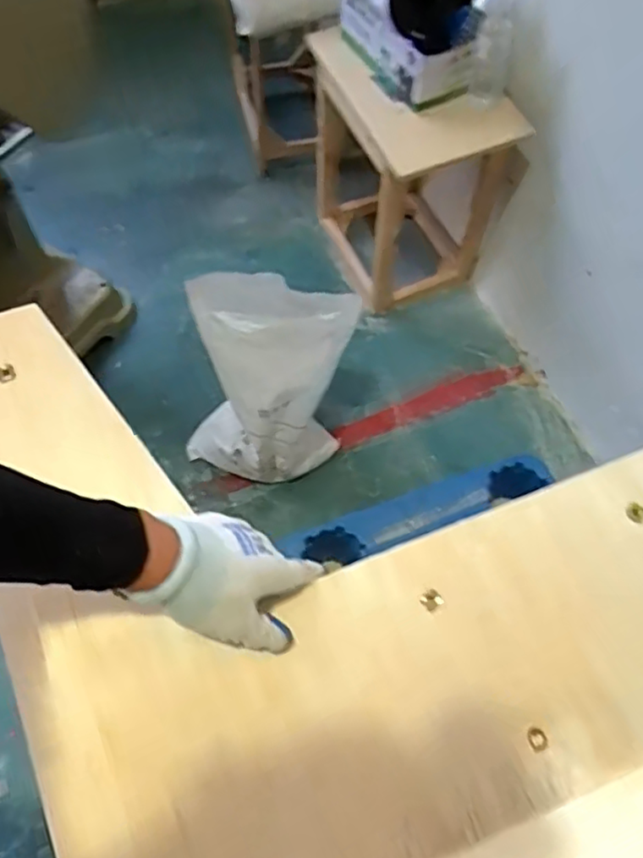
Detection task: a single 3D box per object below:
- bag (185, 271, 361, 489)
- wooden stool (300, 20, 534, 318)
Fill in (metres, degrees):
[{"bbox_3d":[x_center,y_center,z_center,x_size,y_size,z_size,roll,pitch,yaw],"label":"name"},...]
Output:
[{"bbox_3d":[-0.116,-0.083,1.300,0.291,0.438,0.263,21,64,7],"label":"bag"},{"bbox_3d":[0.209,-0.635,1.551,0.333,0.527,0.459,-21,66,-14],"label":"wooden stool"}]

